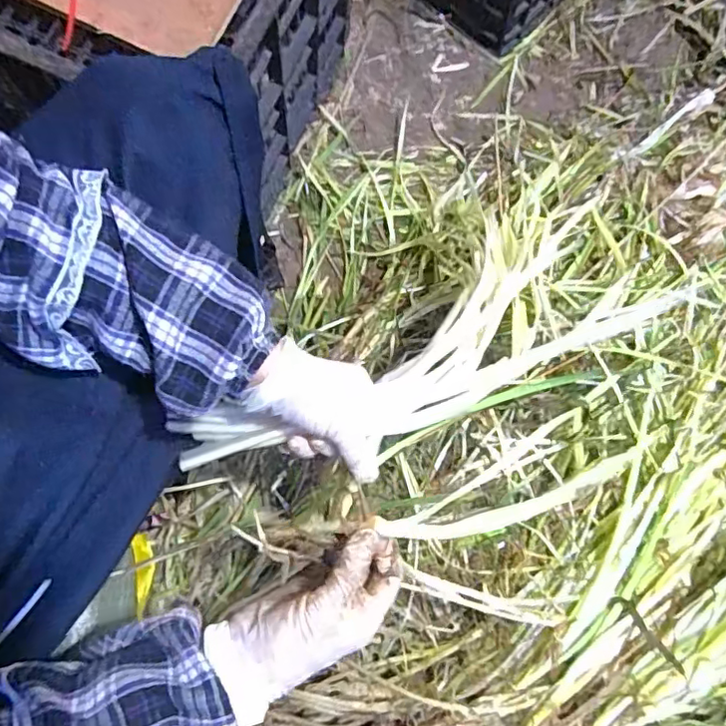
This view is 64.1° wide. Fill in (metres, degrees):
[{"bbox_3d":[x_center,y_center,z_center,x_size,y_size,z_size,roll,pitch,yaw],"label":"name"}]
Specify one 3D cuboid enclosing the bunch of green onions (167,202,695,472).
[{"bbox_3d":[0.049,-0.011,0.469,0.400,0.078,0.136,-27,79,-13],"label":"bunch of green onions"}]

